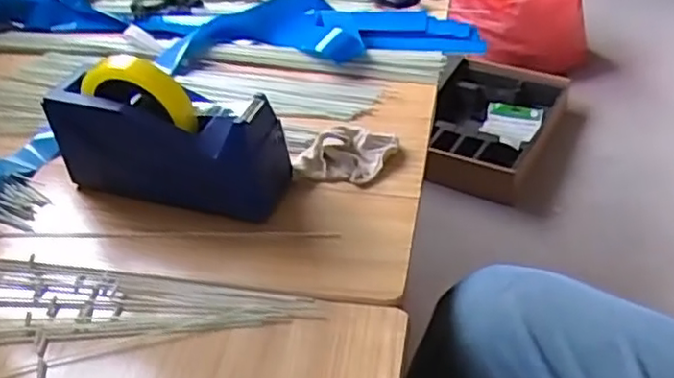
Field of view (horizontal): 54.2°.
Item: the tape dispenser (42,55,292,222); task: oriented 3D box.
[{"bbox_3d":[-0.149,-0.050,0.574,0.201,0.117,0.065,10,44,17],"label":"tape dispenser"}]

